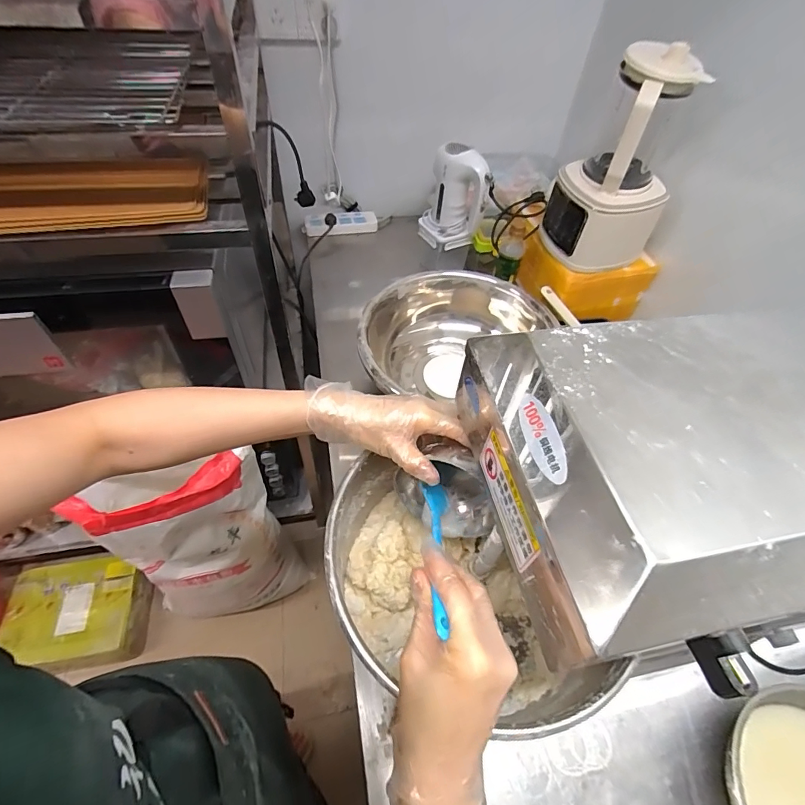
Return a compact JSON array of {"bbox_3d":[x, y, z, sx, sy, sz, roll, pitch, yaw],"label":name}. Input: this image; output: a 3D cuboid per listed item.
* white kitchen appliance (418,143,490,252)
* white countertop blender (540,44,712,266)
[{"bbox_3d":[0.120,-0.483,1.023,0.151,0.205,0.088,7,52,1],"label":"white kitchen appliance"},{"bbox_3d":[0.413,-0.438,0.831,0.153,0.370,0.159,-13,54,-14],"label":"white countertop blender"}]

